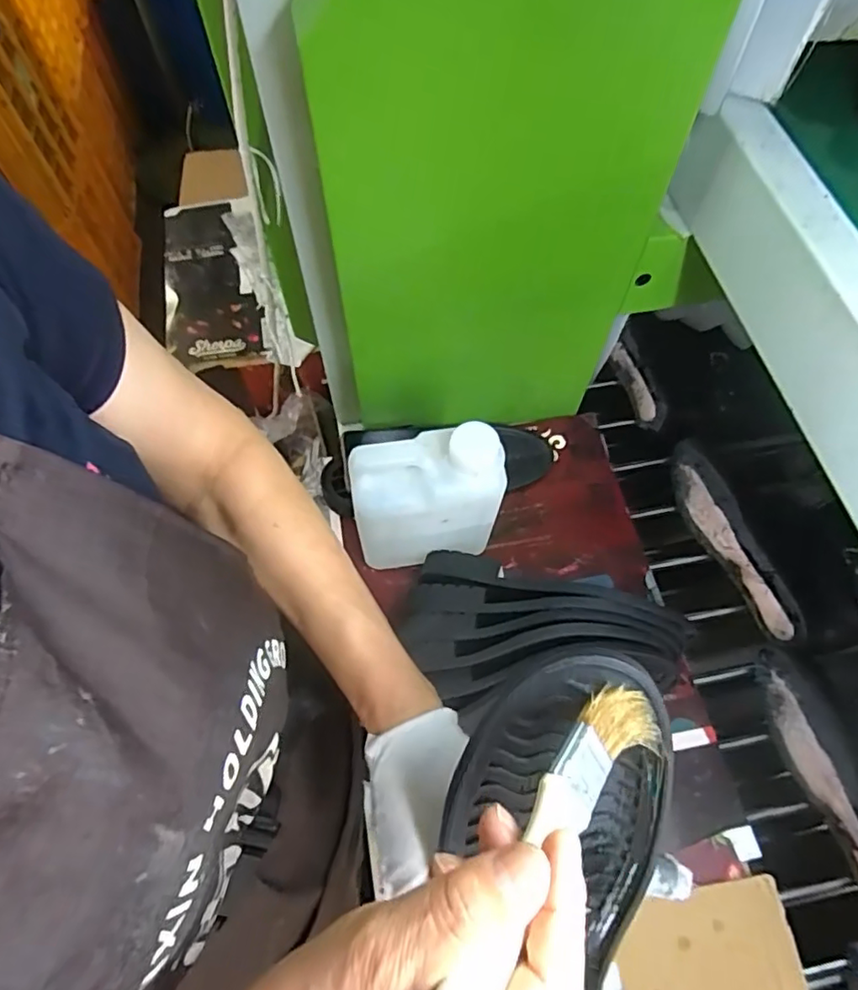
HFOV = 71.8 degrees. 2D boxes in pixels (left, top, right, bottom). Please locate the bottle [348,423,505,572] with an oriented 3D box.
[{"bbox_3d":[-0.001,0.003,0.535,0.124,0.160,0.063,-5,64,-2],"label":"bottle"}]

